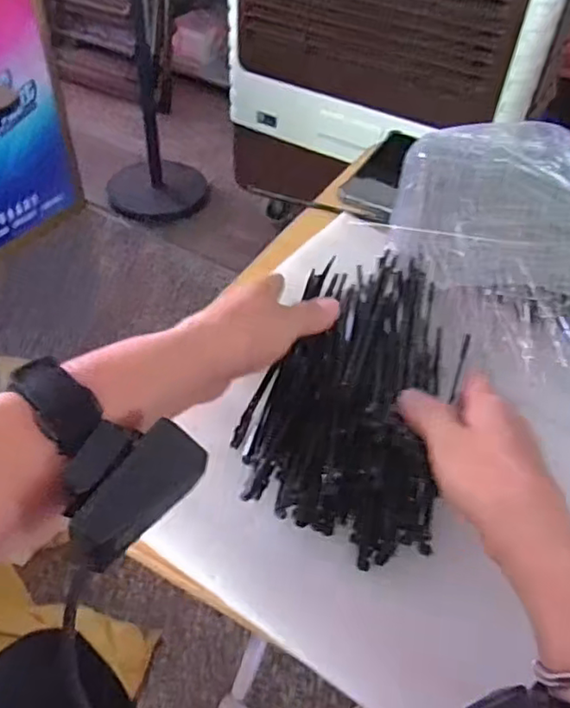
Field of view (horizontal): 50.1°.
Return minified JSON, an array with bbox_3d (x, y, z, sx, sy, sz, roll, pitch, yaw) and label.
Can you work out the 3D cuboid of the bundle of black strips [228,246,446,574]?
[{"bbox_3d":[0.050,0.008,0.436,0.129,0.041,0.252,12,50,7],"label":"bundle of black strips"}]

